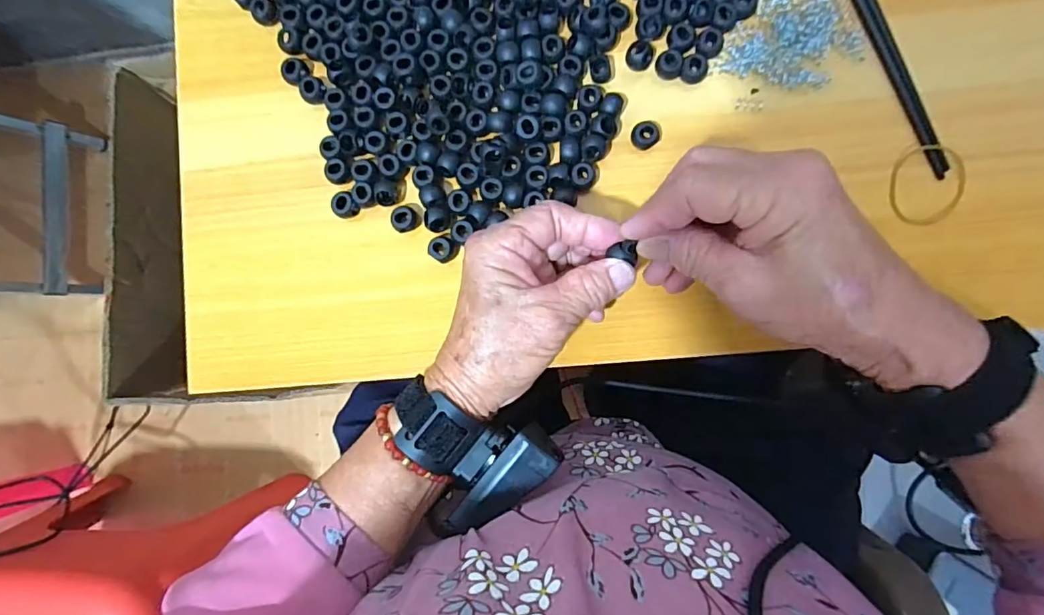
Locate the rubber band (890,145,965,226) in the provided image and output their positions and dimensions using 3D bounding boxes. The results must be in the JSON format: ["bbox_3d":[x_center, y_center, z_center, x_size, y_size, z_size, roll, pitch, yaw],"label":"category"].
[{"bbox_3d":[0.254,-0.077,0.317,0.044,0.005,0.051,8,89,4],"label":"rubber band"}]

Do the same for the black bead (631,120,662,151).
[{"bbox_3d":[0.080,-0.110,0.327,0.018,0.013,0.017,0,88,4],"label":"black bead"}]

